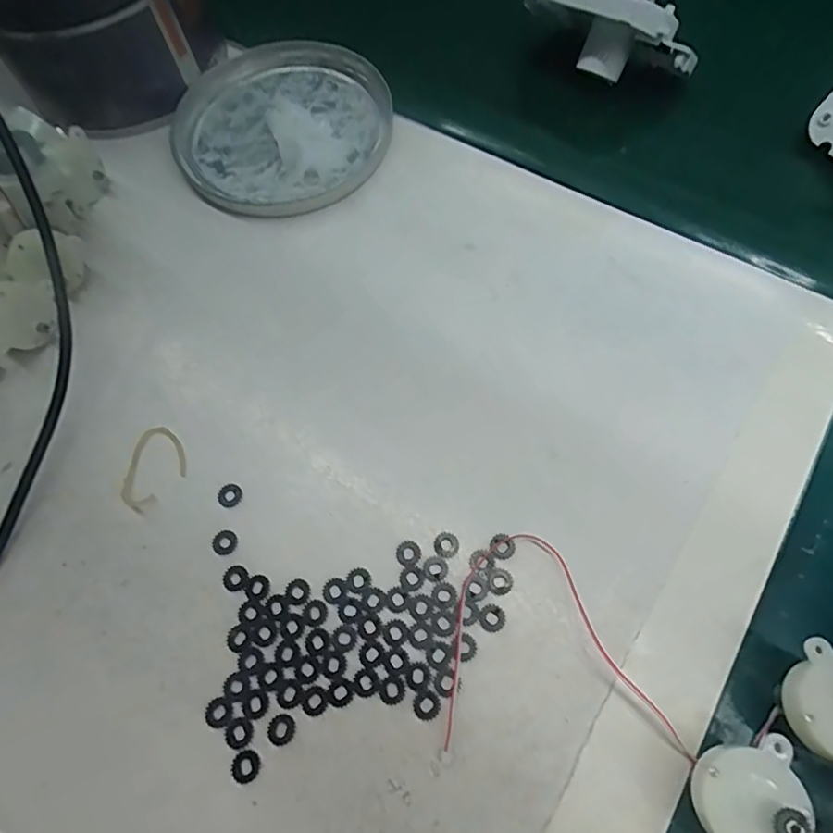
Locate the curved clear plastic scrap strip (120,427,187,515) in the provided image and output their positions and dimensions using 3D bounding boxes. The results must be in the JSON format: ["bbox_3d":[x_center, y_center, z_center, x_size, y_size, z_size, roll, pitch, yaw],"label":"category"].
[{"bbox_3d":[-0.120,0.024,0.247,0.026,0.005,0.040,1,68,4],"label":"curved clear plastic scrap strip"}]

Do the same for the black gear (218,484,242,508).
[{"bbox_3d":[-0.084,0.036,0.243,0.010,0.004,0.010,-1,67,3],"label":"black gear"}]

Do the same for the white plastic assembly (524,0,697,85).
[{"bbox_3d":[0.119,-0.237,0.316,0.060,0.053,0.092,-42,71,-13],"label":"white plastic assembly"}]

